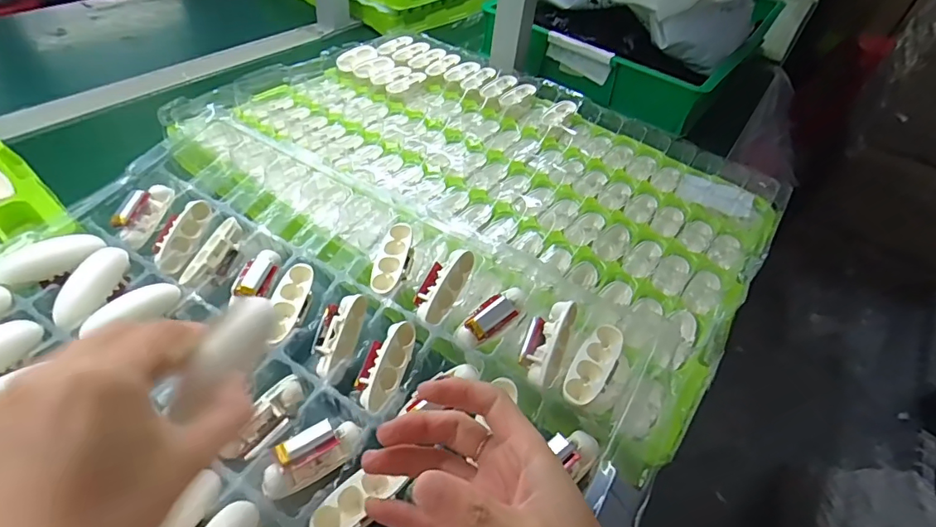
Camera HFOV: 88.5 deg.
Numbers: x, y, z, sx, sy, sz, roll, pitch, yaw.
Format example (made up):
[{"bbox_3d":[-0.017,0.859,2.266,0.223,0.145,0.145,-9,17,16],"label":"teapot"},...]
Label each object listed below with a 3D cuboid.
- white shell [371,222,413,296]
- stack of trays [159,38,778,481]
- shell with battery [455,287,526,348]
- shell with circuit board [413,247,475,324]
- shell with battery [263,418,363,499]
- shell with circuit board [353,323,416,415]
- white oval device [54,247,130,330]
[{"bbox_3d":[-0.058,-0.001,0.376,0.022,0.018,0.064,1,55,14],"label":"white shell"},{"bbox_3d":[0.002,-0.106,0.516,0.581,0.064,0.423,31,49,21],"label":"stack of trays"},{"bbox_3d":[0.018,0.038,0.342,0.059,0.019,0.023,-34,57,-19],"label":"shell with battery"},{"bbox_3d":[-0.019,0.016,0.360,0.027,0.016,0.061,29,75,20],"label":"shell with circuit board"},{"bbox_3d":[-0.095,0.117,0.295,0.061,0.021,0.023,-27,55,-31],"label":"shell with battery"},{"bbox_3d":[-0.057,0.070,0.333,0.028,0.018,0.062,20,65,12],"label":"shell with circuit board"},{"bbox_3d":[-0.277,0.016,0.352,0.018,0.021,0.064,17,63,9],"label":"white oval device"}]

